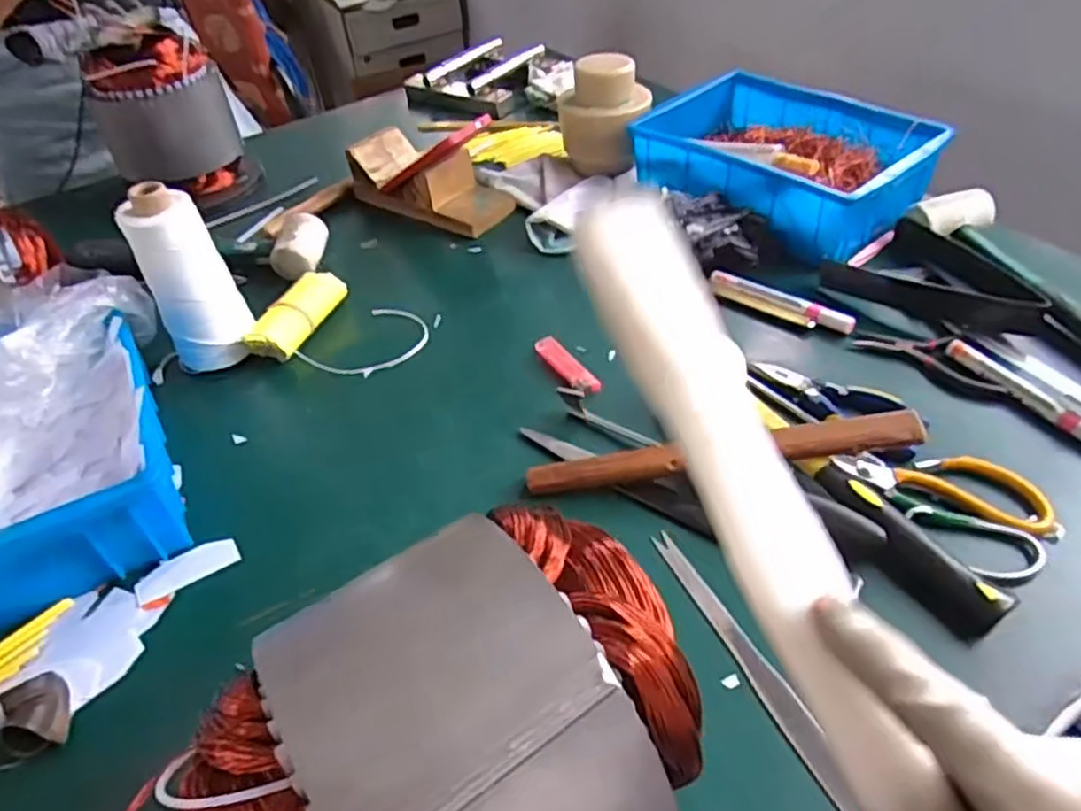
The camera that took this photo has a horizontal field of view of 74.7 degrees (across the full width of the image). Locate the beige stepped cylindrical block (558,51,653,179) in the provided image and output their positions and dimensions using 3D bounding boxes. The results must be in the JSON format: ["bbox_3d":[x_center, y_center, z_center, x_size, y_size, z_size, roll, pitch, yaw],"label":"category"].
[{"bbox_3d":[0.078,-0.349,0.853,0.105,0.110,0.091,-1,45,5],"label":"beige stepped cylindrical block"}]

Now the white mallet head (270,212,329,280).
[{"bbox_3d":[-0.265,-0.174,0.787,0.049,0.044,0.083,0,45,6],"label":"white mallet head"}]

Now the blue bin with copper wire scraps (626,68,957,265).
[{"bbox_3d":[0.263,-0.283,0.801,0.215,0.078,0.304,-31,50,-24],"label":"blue bin with copper wire scraps"}]

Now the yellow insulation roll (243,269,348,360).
[{"bbox_3d":[-0.238,-0.089,0.700,0.046,0.033,0.118,9,46,15],"label":"yellow insulation roll"}]

